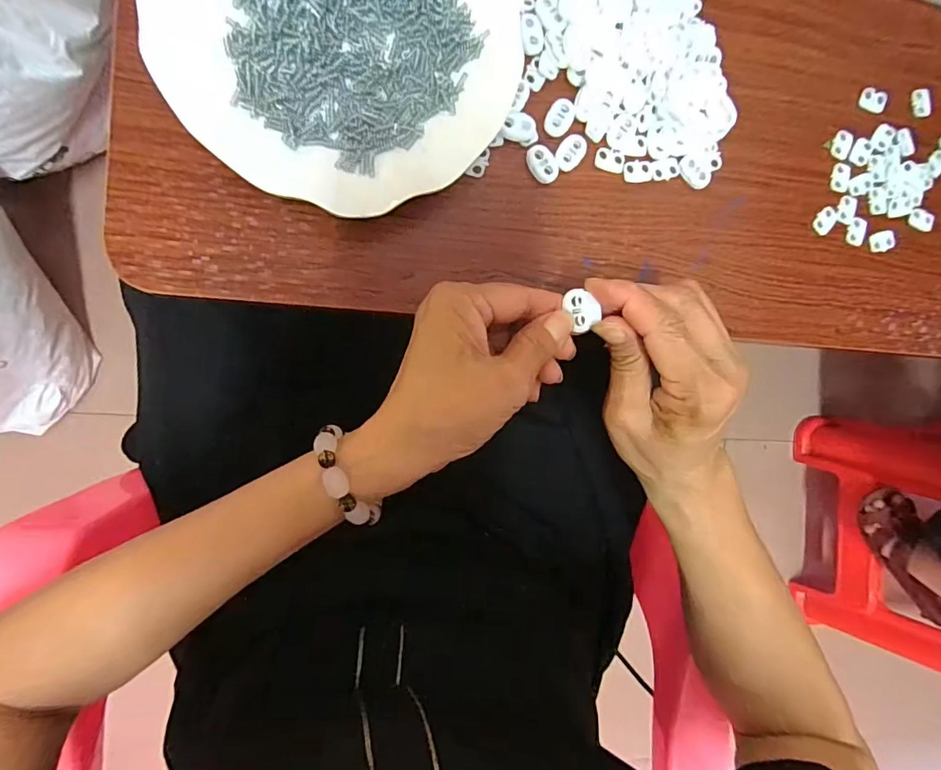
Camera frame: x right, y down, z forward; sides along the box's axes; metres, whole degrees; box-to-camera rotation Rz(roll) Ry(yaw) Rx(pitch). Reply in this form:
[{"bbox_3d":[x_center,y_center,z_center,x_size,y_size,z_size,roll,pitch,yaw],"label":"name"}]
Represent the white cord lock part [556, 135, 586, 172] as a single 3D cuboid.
[{"bbox_3d":[0.060,-0.139,0.288,0.014,0.004,0.023,40,84,-9],"label":"white cord lock part"}]

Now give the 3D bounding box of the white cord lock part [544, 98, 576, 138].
[{"bbox_3d":[0.053,-0.160,0.286,0.015,0.004,0.023,29,86,-10],"label":"white cord lock part"}]

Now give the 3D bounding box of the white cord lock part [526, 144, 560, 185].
[{"bbox_3d":[0.043,-0.131,0.286,0.016,0.005,0.022,-42,98,-7],"label":"white cord lock part"}]

